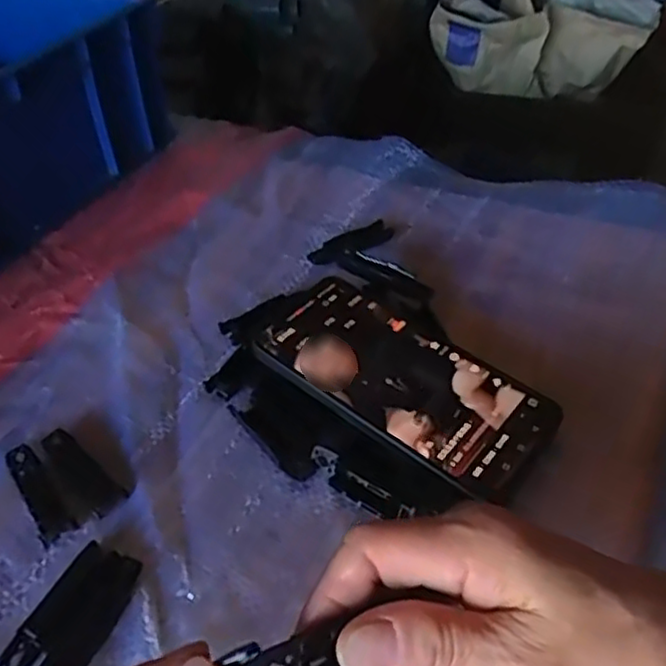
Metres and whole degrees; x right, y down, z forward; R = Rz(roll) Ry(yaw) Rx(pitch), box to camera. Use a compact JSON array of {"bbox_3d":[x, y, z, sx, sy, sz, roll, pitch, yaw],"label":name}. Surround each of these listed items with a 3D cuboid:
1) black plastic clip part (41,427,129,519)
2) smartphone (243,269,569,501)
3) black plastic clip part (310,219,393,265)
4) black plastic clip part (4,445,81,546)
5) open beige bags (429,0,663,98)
[{"bbox_3d":[-0.136,0.072,0.362,0.065,0.004,0.018,31,53,30],"label":"black plastic clip part"},{"bbox_3d":[0.038,0.024,0.374,0.162,0.007,0.077,31,53,23],"label":"smartphone"},{"bbox_3d":[0.012,-0.067,0.497,0.064,0.012,0.021,-23,47,-20],"label":"black plastic clip part"},{"bbox_3d":[-0.154,0.081,0.354,0.019,0.008,0.062,-29,49,-24],"label":"black plastic clip part"},{"bbox_3d":[0.323,-0.469,1.078,0.346,0.168,0.154,-7,43,-2],"label":"open beige bags"}]

